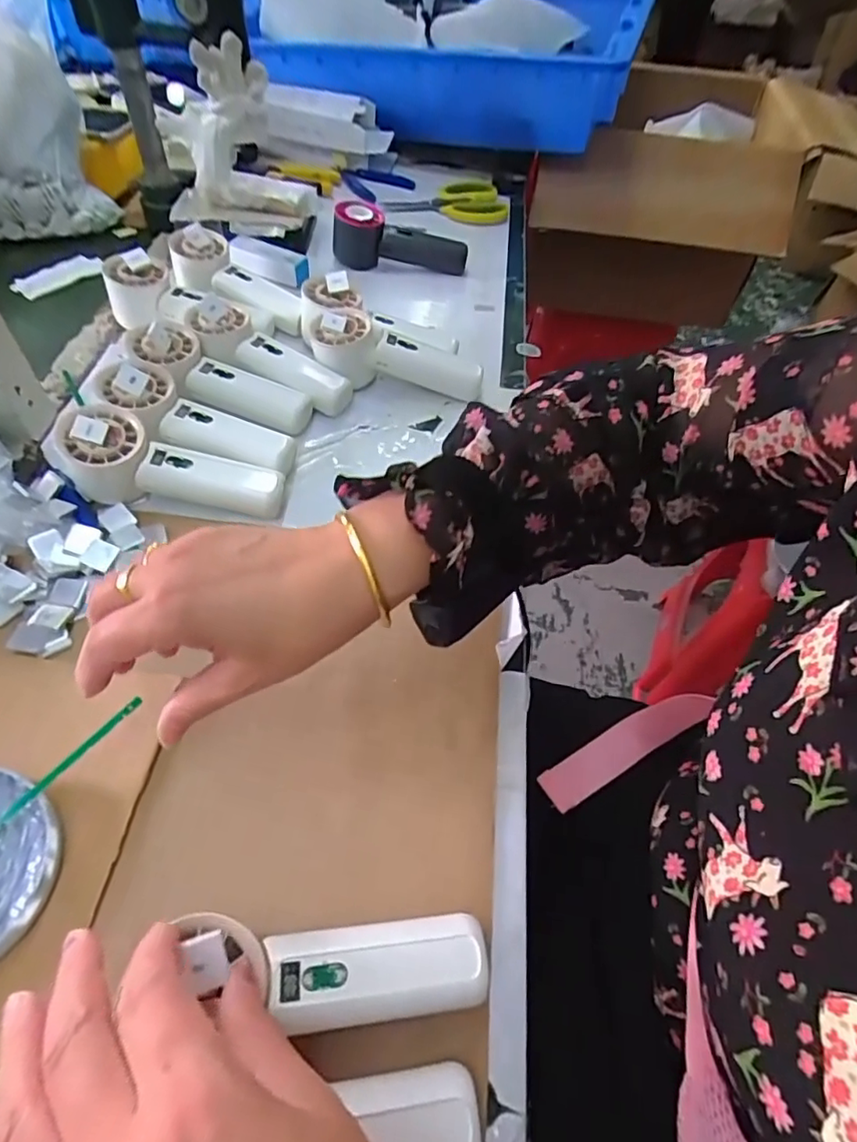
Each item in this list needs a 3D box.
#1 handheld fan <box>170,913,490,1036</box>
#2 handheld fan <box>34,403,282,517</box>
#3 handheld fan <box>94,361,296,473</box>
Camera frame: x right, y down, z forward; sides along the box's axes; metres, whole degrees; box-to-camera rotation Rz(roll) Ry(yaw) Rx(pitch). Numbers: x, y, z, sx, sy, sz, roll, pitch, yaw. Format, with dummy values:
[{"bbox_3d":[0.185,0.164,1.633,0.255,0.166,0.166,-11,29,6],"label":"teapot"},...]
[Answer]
[{"bbox_3d":[-0.040,0.177,0.260,0.134,0.029,0.043,10,51,-11],"label":"handheld fan"},{"bbox_3d":[-0.192,-0.075,0.441,0.162,0.057,0.056,12,52,-10],"label":"handheld fan"},{"bbox_3d":[-0.186,-0.120,0.470,0.161,0.042,0.061,22,53,-5],"label":"handheld fan"}]

